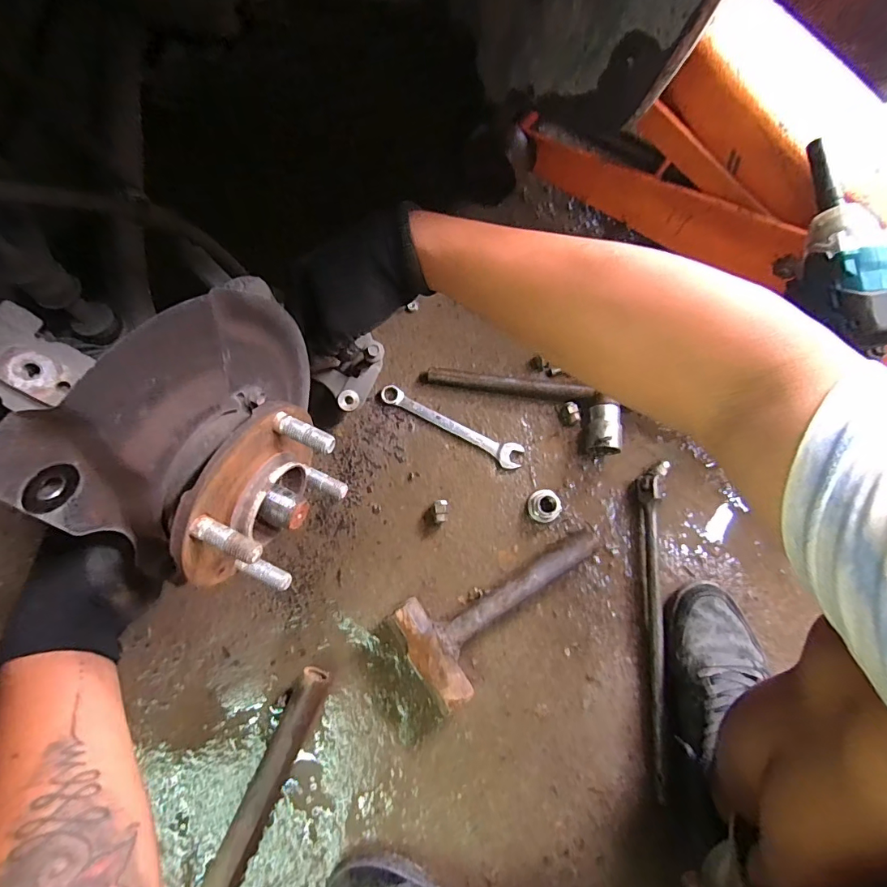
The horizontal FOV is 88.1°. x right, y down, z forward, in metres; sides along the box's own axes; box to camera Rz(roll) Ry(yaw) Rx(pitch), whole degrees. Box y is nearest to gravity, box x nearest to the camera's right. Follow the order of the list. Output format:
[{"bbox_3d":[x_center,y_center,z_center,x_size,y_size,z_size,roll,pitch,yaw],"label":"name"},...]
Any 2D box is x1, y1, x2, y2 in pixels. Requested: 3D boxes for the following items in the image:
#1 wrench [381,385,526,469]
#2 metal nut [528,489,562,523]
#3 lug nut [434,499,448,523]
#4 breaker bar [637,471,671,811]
[{"bbox_3d":[0.011,-0.025,0.609,0.202,0.008,0.033,27,80,7],"label":"wrench"},{"bbox_3d":[0.129,0.079,0.581,0.040,0.017,0.040,0,78,2],"label":"metal nut"},{"bbox_3d":[-0.003,0.085,0.580,0.017,0.019,0.027,-2,78,1],"label":"lug nut"},{"bbox_3d":[0.252,0.209,0.542,0.024,0.030,0.368,3,78,2],"label":"breaker bar"}]

